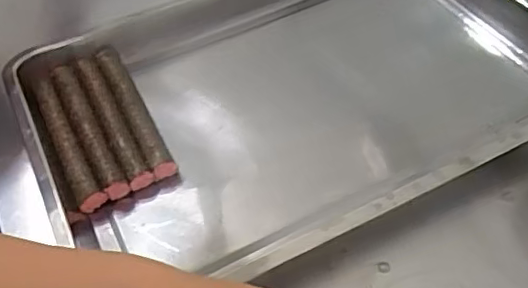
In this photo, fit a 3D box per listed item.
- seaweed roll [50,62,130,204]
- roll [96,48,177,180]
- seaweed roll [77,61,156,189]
[{"bbox_3d":[-0.192,-0.017,0.605,0.028,0.023,0.196,-24,52,-16],"label":"seaweed roll"},{"bbox_3d":[-0.146,-0.036,0.626,0.026,0.036,0.191,-24,52,-16],"label":"roll"},{"bbox_3d":[-0.168,-0.027,0.615,0.024,0.027,0.189,-24,52,-16],"label":"seaweed roll"}]

